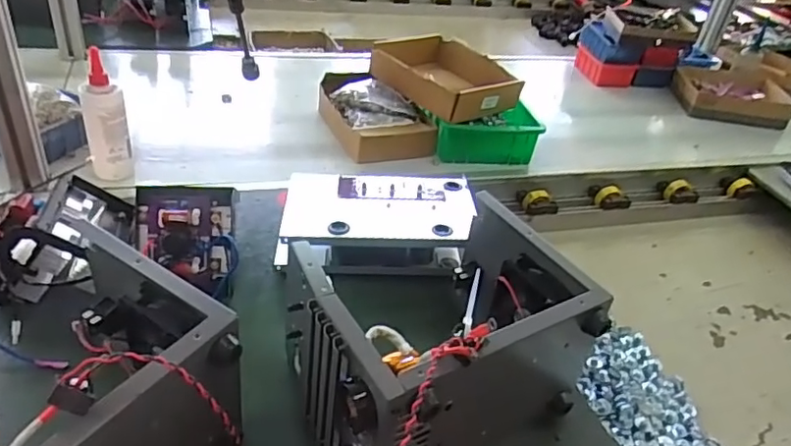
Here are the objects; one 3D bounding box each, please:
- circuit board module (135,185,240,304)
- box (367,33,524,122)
[{"bbox_3d":[-0.226,0.019,0.636,0.108,0.121,0.044,2,-6,-14],"label":"circuit board module"},{"bbox_3d":[0.082,-0.253,1.018,0.175,0.060,0.228,-22,46,-36],"label":"box"}]

